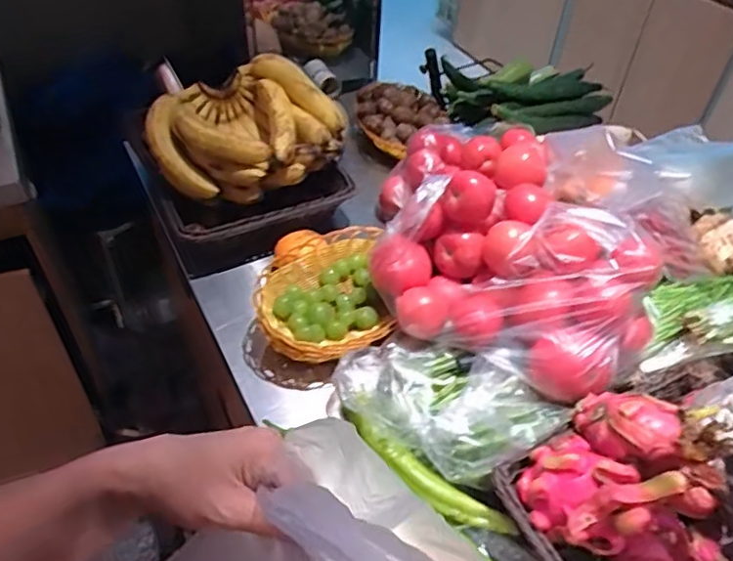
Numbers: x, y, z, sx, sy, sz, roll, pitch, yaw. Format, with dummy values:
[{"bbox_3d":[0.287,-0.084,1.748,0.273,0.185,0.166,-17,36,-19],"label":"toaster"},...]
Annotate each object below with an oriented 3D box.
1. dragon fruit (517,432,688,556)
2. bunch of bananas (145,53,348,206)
[{"bbox_3d":[0.206,0.191,0.577,0.090,0.098,0.117,-20,50,-22],"label":"dragon fruit"},{"bbox_3d":[-0.179,-0.223,0.929,0.221,0.124,0.257,35,53,28],"label":"bunch of bananas"}]

